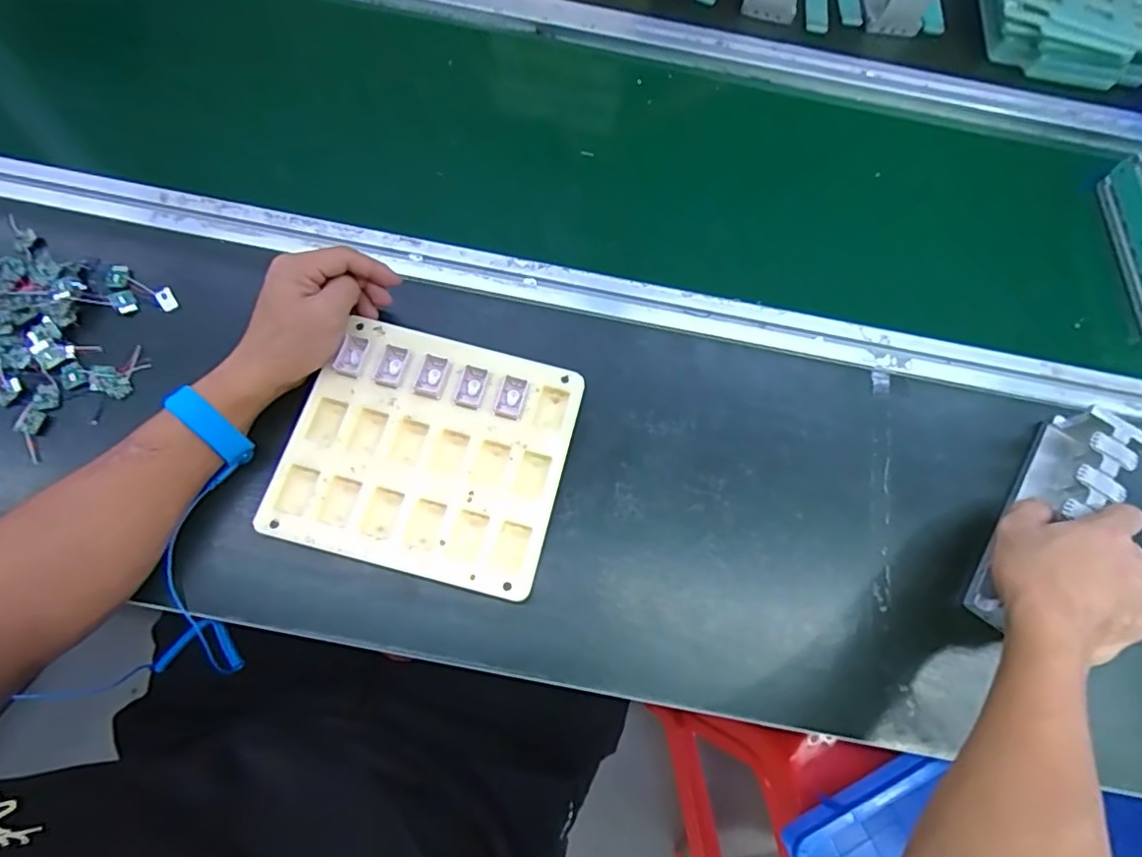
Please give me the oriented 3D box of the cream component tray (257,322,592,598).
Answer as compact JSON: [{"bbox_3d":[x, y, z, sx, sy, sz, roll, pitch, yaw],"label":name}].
[{"bbox_3d":[-0.105,0.017,0.420,0.195,0.014,0.177,14,73,2],"label":"cream component tray"}]

